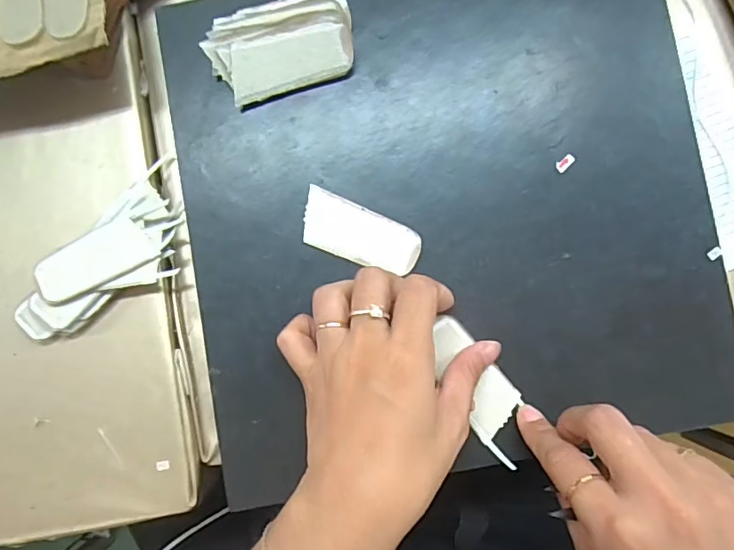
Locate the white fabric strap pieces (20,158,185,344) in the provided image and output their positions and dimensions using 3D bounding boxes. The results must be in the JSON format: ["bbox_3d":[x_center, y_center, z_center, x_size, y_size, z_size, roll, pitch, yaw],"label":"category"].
[{"bbox_3d":[-0.154,-0.007,0.314,0.057,0.021,0.129,41,89,4],"label":"white fabric strap pieces"}]

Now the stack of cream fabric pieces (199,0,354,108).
[{"bbox_3d":[-0.049,-0.135,0.294,0.081,0.022,0.052,-18,86,1],"label":"stack of cream fabric pieces"}]

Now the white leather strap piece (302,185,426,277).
[{"bbox_3d":[-0.005,-0.023,0.298,0.071,0.006,0.032,25,88,3],"label":"white leather strap piece"}]

